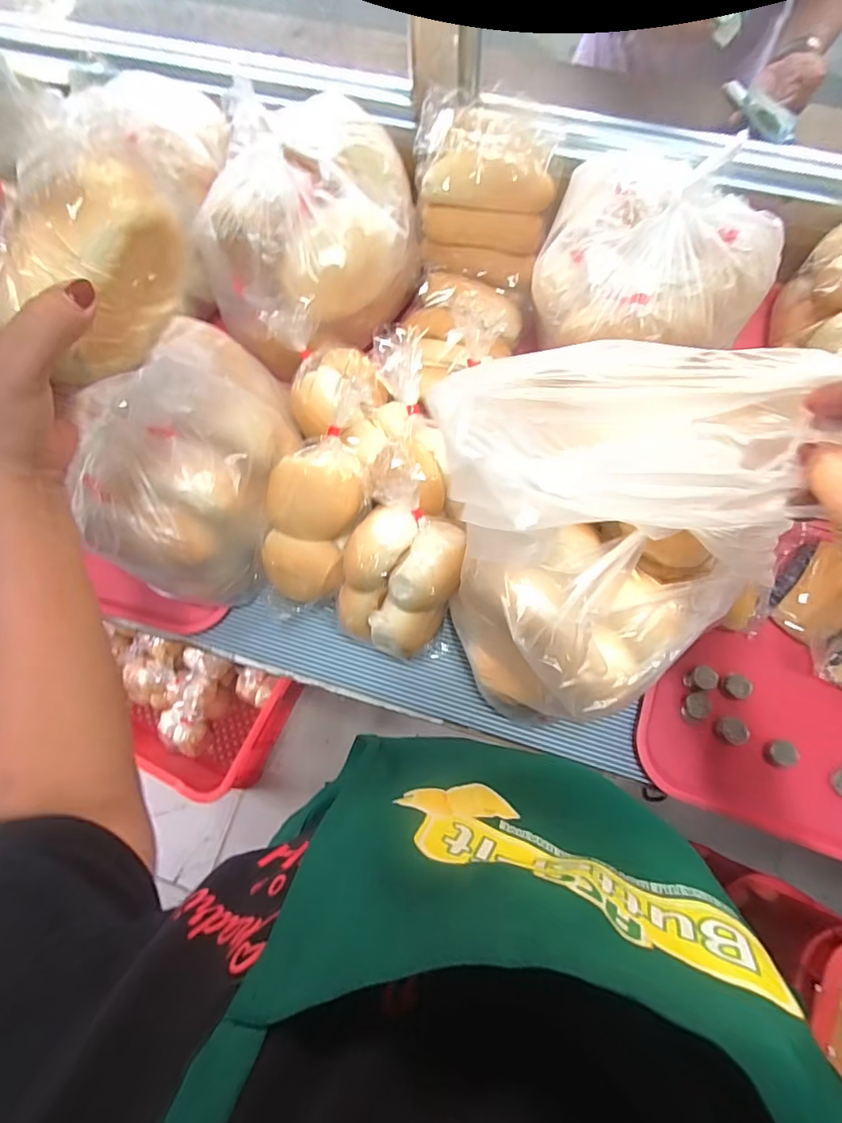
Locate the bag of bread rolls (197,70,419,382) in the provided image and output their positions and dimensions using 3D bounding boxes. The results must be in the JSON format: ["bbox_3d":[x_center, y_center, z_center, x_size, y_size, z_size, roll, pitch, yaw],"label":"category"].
[{"bbox_3d":[-0.121,-0.348,0.544,0.204,0.128,0.246,22,75,9],"label":"bag of bread rolls"}]

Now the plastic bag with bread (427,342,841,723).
[{"bbox_3d":[0.132,0.000,0.339,0.197,0.223,0.177,-13,73,-2],"label":"plastic bag with bread"}]

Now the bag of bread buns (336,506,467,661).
[{"bbox_3d":[-0.019,0.027,0.470,0.100,0.134,0.105,18,75,7],"label":"bag of bread buns"}]

